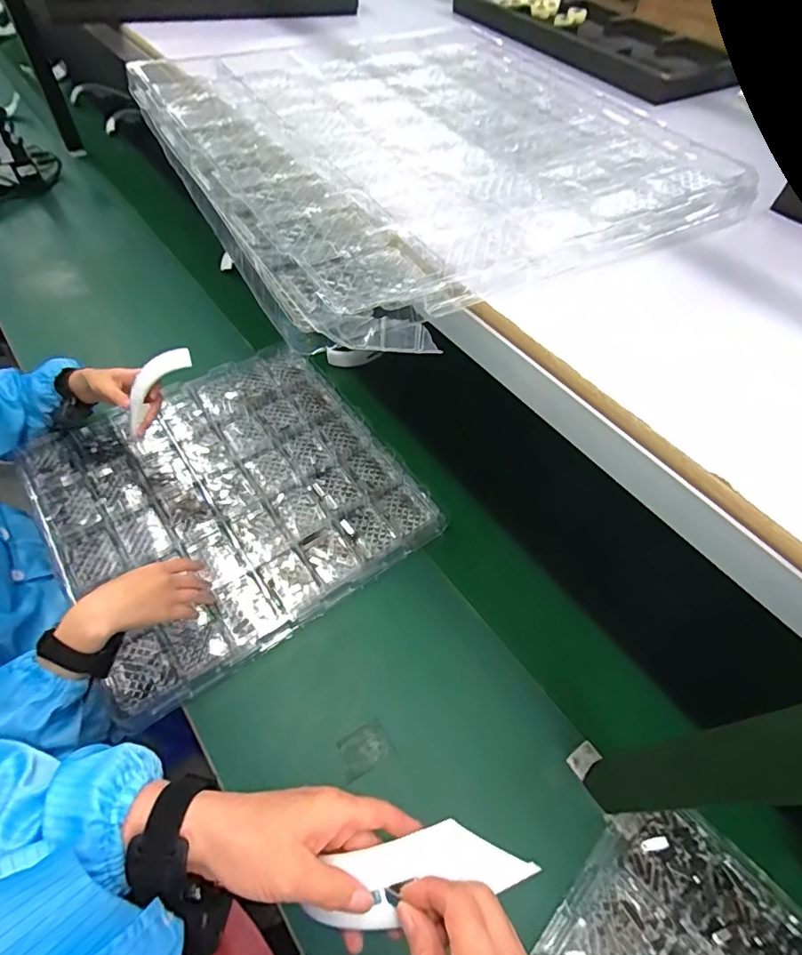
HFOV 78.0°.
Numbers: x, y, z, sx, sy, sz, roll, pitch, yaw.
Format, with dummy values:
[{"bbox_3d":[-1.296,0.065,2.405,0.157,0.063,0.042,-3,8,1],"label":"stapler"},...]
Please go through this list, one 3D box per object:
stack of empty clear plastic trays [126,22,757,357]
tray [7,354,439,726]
[{"bbox_3d":[0.045,-0.364,0.538,0.543,0.035,0.510,-26,61,-21],"label":"stack of empty clear plastic trays"},{"bbox_3d":[-0.270,0.027,0.799,0.496,0.042,0.497,-30,62,-22],"label":"tray"}]

